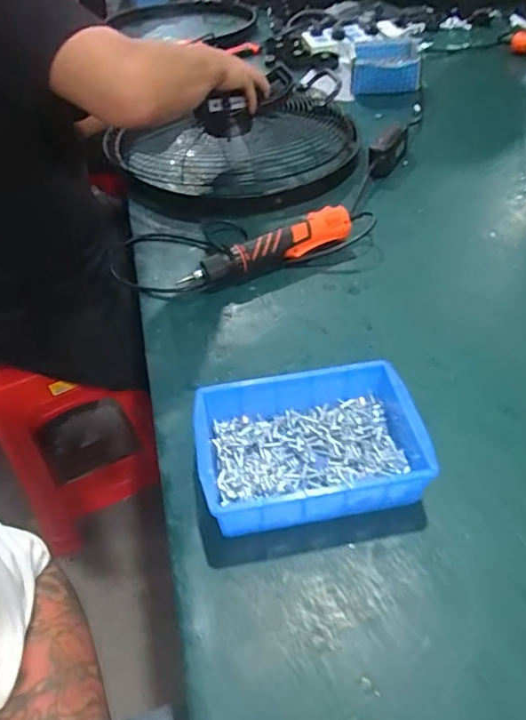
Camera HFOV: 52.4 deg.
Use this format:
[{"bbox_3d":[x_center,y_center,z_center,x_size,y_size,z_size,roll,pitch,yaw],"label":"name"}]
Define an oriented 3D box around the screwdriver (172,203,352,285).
[{"bbox_3d":[0.009,-0.152,0.725,0.247,0.043,0.040,-20,48,-14],"label":"screwdriver"}]

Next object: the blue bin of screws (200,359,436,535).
[{"bbox_3d":[0.045,0.082,0.498,0.203,0.067,0.133,-10,46,-5],"label":"blue bin of screws"}]

